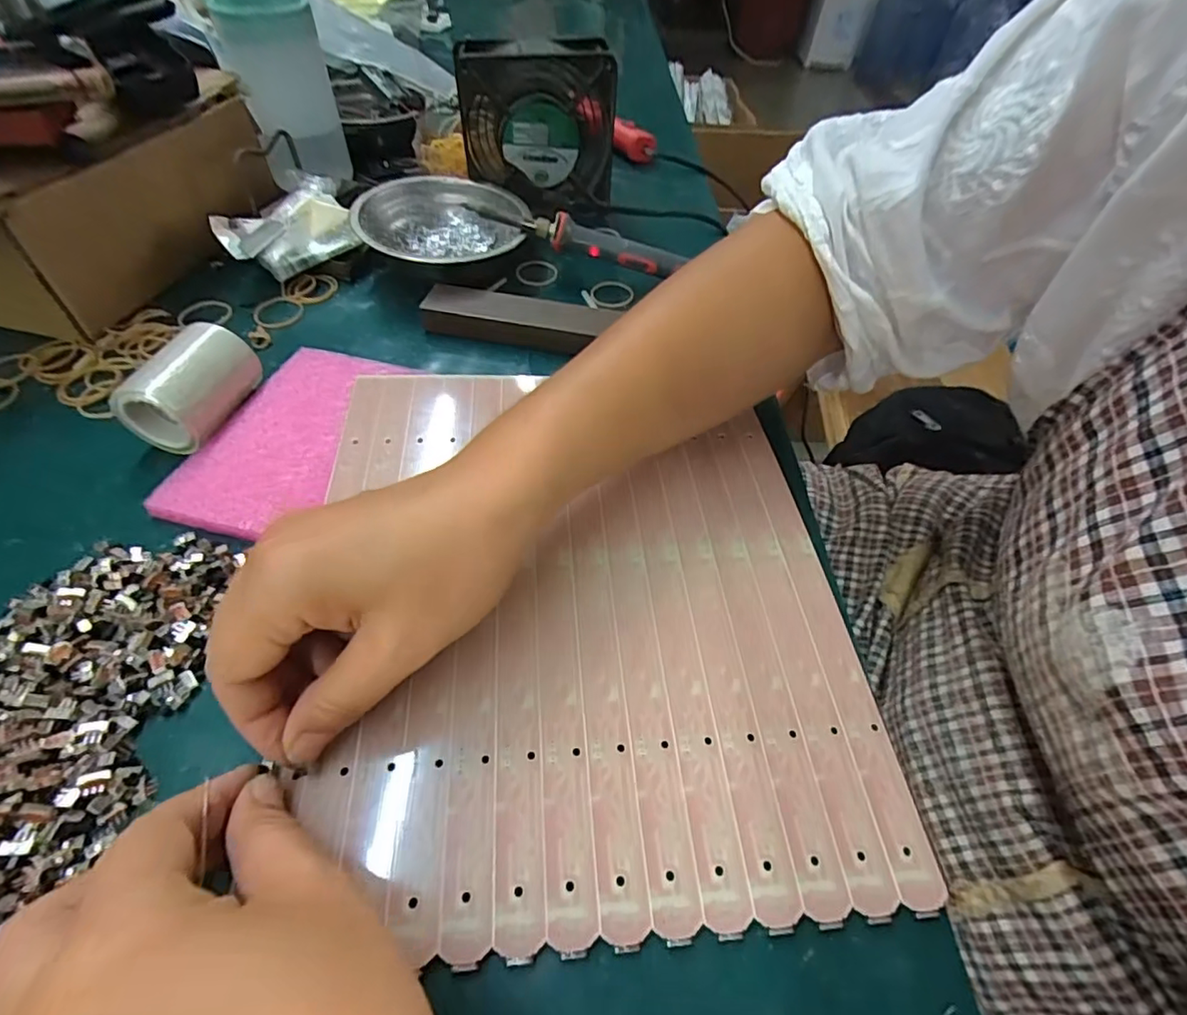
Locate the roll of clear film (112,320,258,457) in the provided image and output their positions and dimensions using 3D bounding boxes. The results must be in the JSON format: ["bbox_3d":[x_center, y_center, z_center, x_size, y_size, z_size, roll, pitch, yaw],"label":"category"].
[{"bbox_3d":[-0.222,-0.067,0.314,0.039,0.043,0.064,10,52,6],"label":"roll of clear film"}]

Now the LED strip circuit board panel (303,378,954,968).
[{"bbox_3d":[-0.006,0.029,0.265,0.229,0.009,0.280,-4,52,-5],"label":"LED strip circuit board panel"}]

